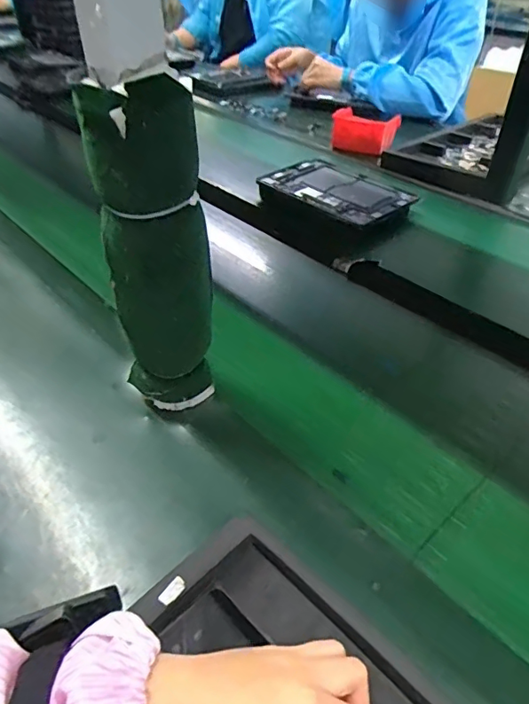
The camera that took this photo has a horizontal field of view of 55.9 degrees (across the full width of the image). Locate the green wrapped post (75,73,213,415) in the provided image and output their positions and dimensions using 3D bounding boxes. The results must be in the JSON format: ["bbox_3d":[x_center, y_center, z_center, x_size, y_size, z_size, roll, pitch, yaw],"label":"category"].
[{"bbox_3d":[-0.091,-0.064,0.435,0.080,0.316,0.078,21,47,24],"label":"green wrapped post"}]

